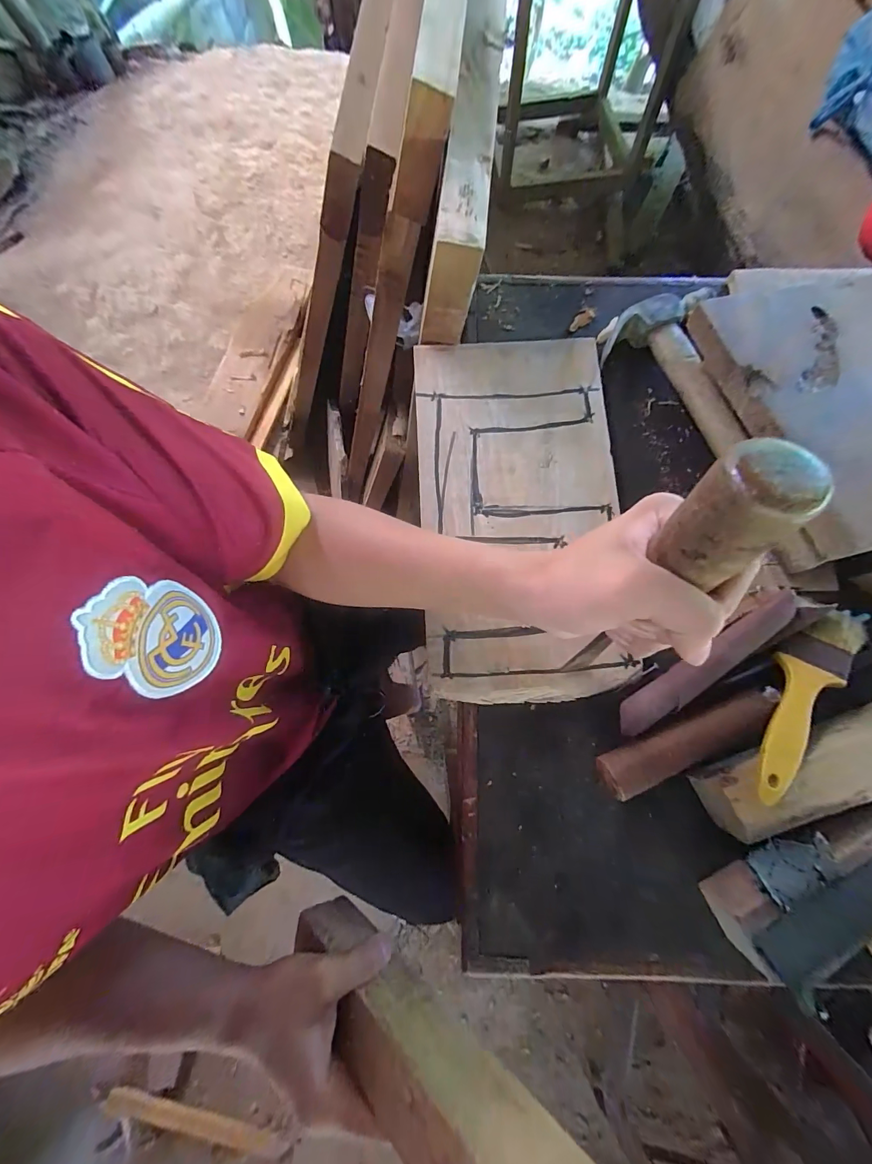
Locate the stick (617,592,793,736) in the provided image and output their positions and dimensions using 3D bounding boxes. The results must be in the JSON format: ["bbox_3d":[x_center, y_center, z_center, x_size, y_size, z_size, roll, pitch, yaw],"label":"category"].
[{"bbox_3d":[0.211,0.064,0.312,0.162,0.011,0.026,-37,65,1],"label":"stick"}]

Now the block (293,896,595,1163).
[{"bbox_3d":[-0.013,0.287,0.243,0.049,0.250,0.052,24,74,-39],"label":"block"}]

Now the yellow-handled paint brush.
[{"bbox_3d":[0.275,0.084,0.301,0.037,0.018,0.179,42,68,9],"label":"yellow-handled paint brush"}]

